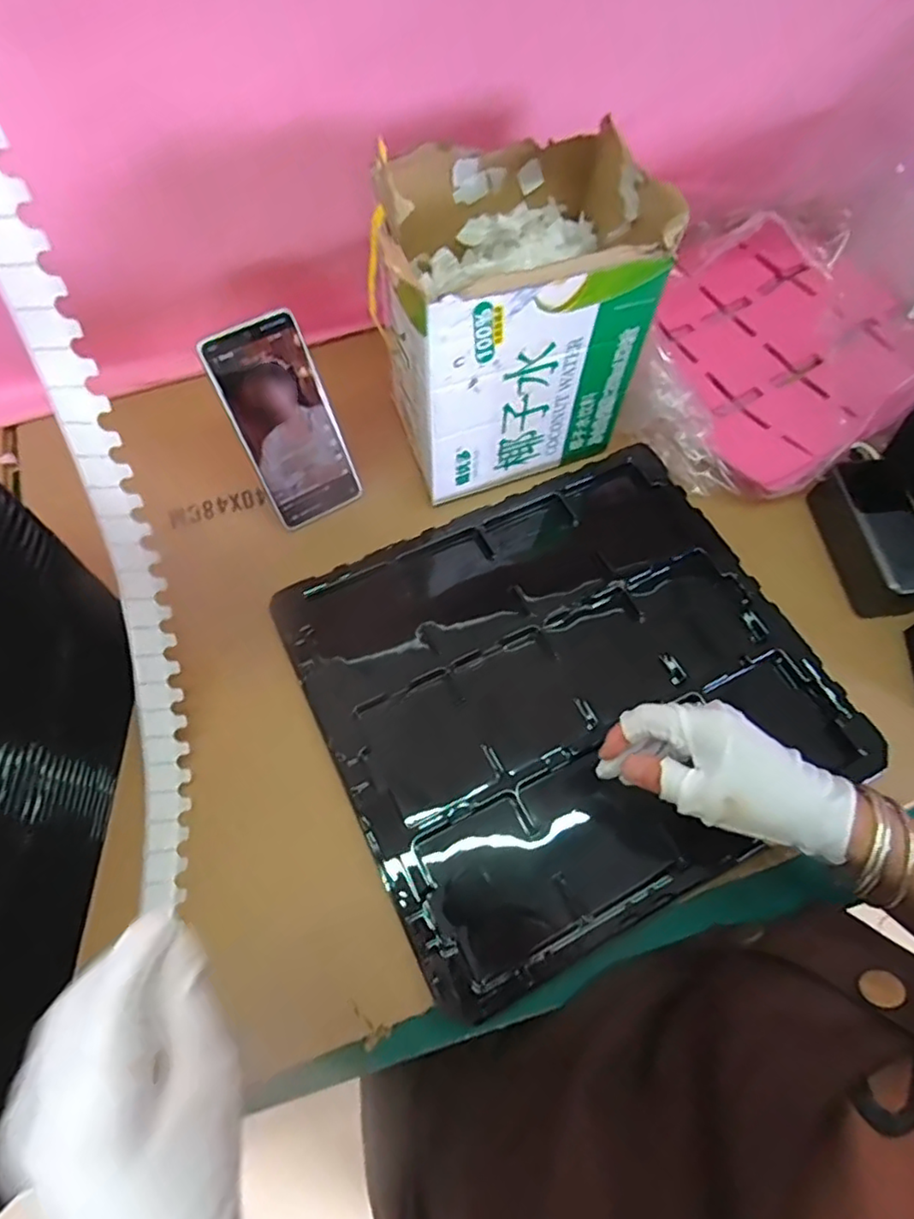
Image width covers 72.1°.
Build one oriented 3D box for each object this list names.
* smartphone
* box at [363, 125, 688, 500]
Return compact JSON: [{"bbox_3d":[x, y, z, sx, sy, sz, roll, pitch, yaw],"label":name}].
[{"bbox_3d":[-0.139,-0.150,0.519,0.079,0.166,0.011,-31,39,-15],"label":"smartphone"},{"bbox_3d":[0.035,-0.239,0.518,0.200,0.207,0.165,-19,67,-11],"label":"box"}]

